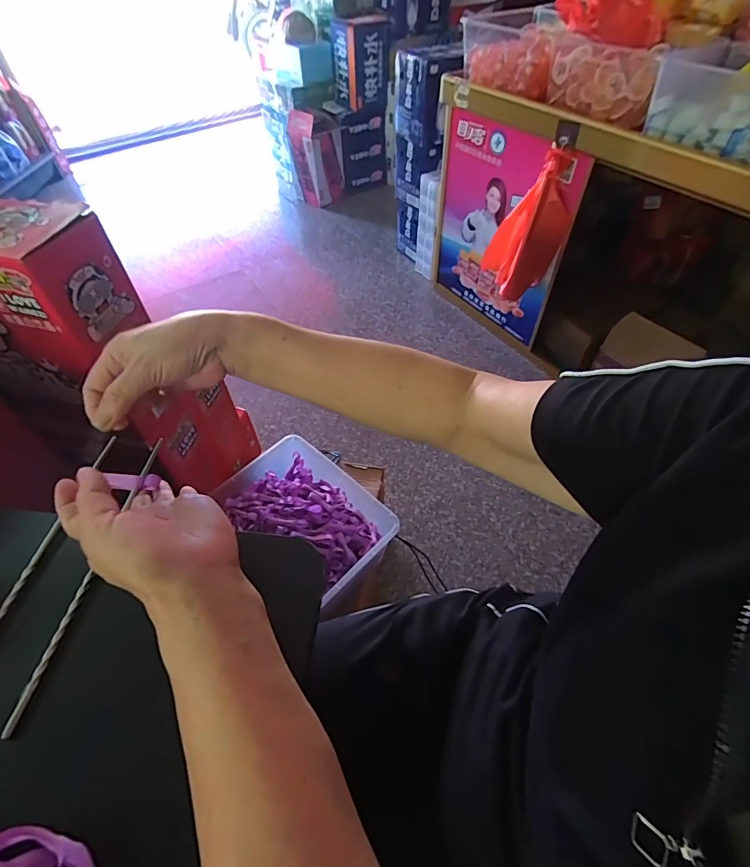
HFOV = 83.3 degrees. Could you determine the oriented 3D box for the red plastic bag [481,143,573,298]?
[{"bbox_3d":[0.454,-0.611,1.252,0.174,0.362,0.133,-13,52,-9],"label":"red plastic bag"}]

